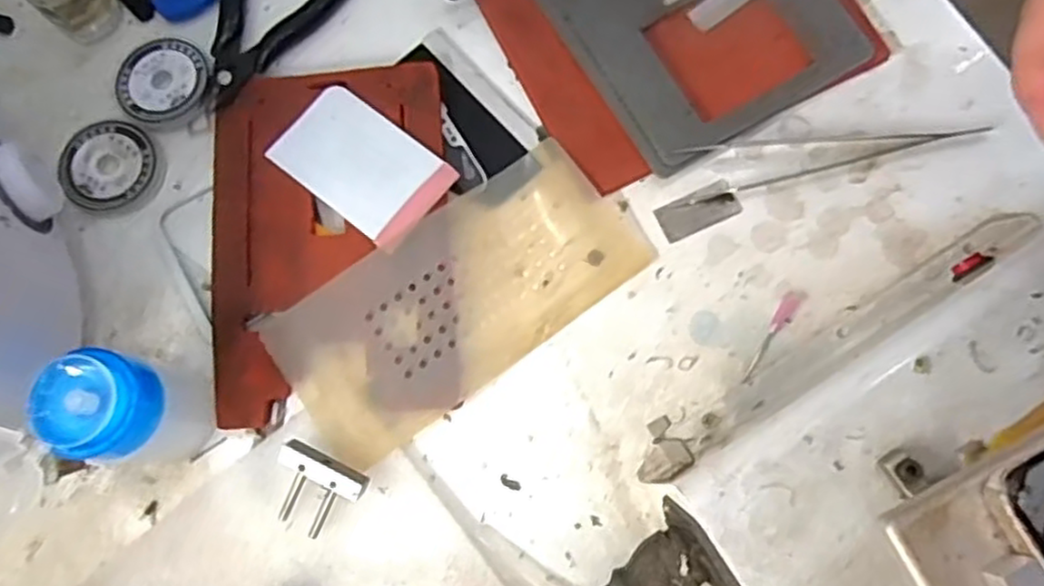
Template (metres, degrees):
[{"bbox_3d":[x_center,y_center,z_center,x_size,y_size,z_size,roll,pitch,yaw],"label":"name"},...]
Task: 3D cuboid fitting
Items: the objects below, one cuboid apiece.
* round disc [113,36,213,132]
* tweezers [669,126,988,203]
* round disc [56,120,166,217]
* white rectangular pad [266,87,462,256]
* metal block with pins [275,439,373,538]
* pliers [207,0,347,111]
[{"bbox_3d":[-0.180,-0.108,0.363,0.046,0.005,0.048,0,77,0],"label":"round disc"},{"bbox_3d":[0.147,-0.070,0.348,0.148,0.011,0.025,-11,77,-2],"label":"tweezers"},{"bbox_3d":[-0.202,-0.061,0.355,0.047,0.006,0.047,0,77,0],"label":"round disc"},{"bbox_3d":[-0.075,-0.060,0.343,0.080,0.006,0.049,37,80,8],"label":"white rectangular pad"},{"bbox_3d":[-0.090,0.084,0.307,0.041,0.015,0.033,26,78,6],"label":"metal block with pins"},{"bbox_3d":[-0.129,-0.144,0.370,0.072,0.010,0.114,20,78,5],"label":"pliers"}]

